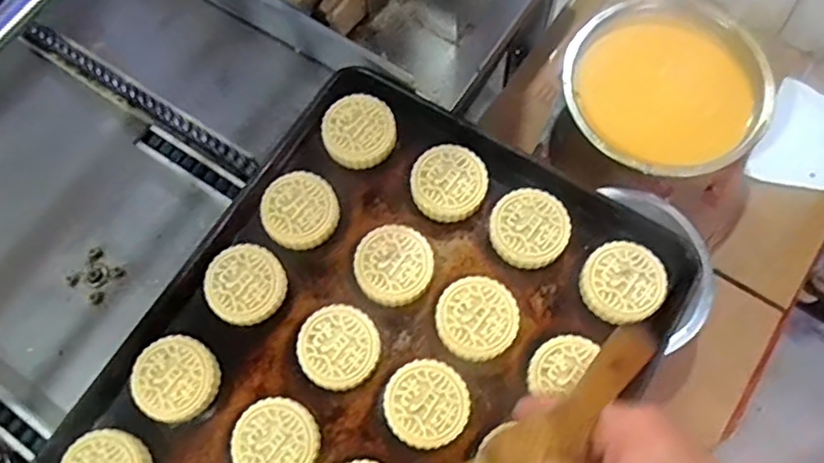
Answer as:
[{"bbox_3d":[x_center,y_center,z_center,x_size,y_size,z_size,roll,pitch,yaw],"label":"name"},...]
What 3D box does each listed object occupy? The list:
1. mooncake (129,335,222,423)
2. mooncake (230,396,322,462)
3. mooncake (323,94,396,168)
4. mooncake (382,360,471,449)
[{"bbox_3d":[-0.209,0.129,0.560,0.075,0.026,0.070,0,72,1],"label":"mooncake"},{"bbox_3d":[-0.115,0.179,0.539,0.070,0.027,0.070,0,72,1],"label":"mooncake"},{"bbox_3d":[-0.052,-0.100,0.628,0.071,0.021,0.069,0,72,1],"label":"mooncake"},{"bbox_3d":[0.013,0.148,0.545,0.070,0.026,0.069,0,72,1],"label":"mooncake"}]

